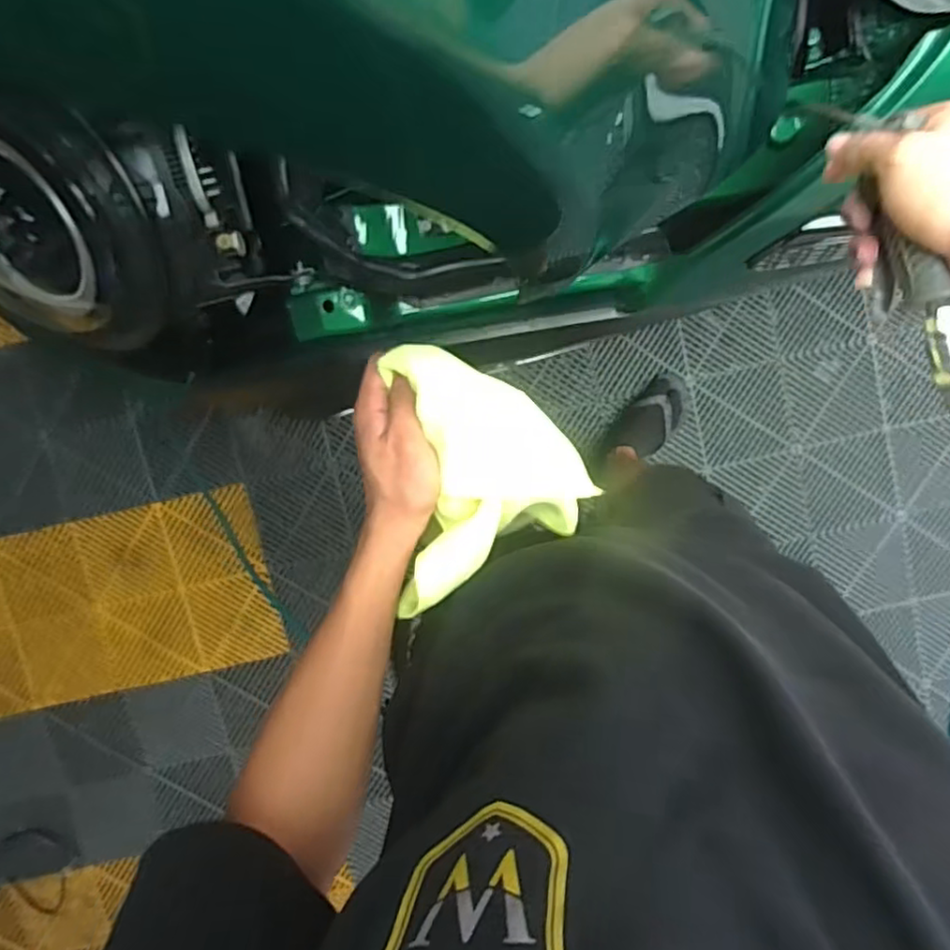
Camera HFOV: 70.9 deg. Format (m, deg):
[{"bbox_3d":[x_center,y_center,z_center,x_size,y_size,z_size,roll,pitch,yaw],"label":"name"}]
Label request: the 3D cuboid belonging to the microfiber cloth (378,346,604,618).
[{"bbox_3d":[0.020,-0.002,0.506,0.159,0.042,0.181,-8,103,-34],"label":"microfiber cloth"}]

